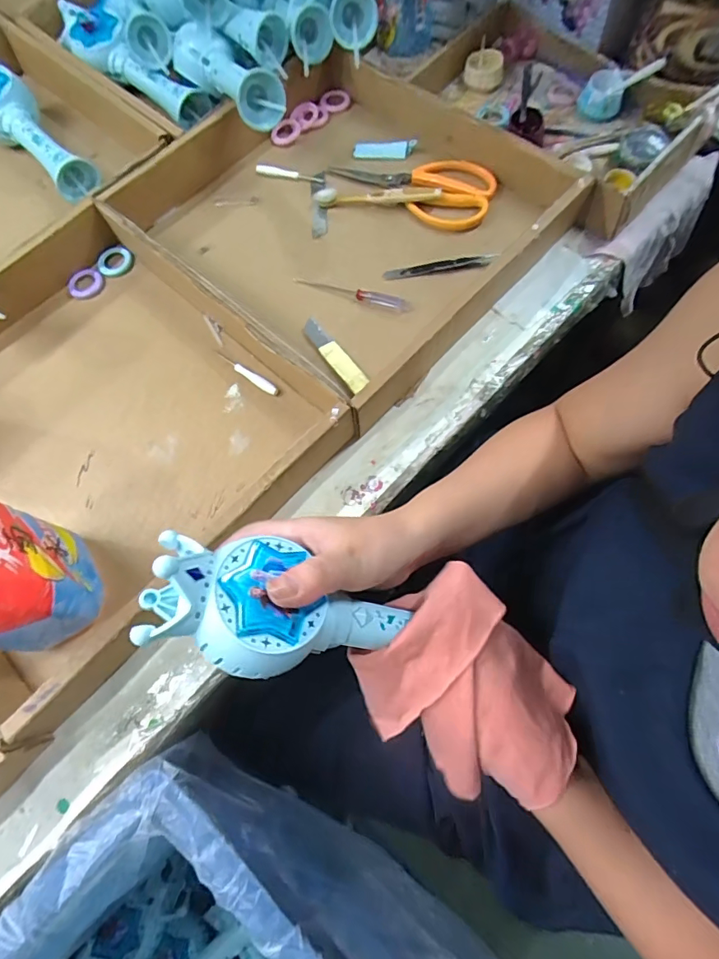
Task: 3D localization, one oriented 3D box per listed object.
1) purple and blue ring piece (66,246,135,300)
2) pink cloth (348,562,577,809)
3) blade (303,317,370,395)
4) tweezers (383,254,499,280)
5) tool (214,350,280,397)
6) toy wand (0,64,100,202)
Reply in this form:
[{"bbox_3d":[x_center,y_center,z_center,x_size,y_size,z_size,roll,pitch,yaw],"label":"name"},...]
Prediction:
[{"bbox_3d":[-0.285,-0.229,0.528,0.077,0.006,0.040,-40,74,-10],"label":"purple and blue ring piece"},{"bbox_3d":[0.071,0.141,0.321,0.109,0.073,0.137,-43,76,-13],"label":"pink cloth"},{"bbox_3d":[-0.025,-0.125,0.473,0.021,0.004,0.095,-36,73,-9],"label":"blade"},{"bbox_3d":[0.084,-0.222,0.498,0.115,0.010,0.014,-7,71,0],"label":"tweezers"},{"bbox_3d":[-0.113,-0.106,0.471,0.083,0.008,0.010,34,76,13],"label":"tool"},{"bbox_3d":[-0.396,-0.411,0.560,0.074,0.054,0.228,-41,74,-11],"label":"toy wand"}]

